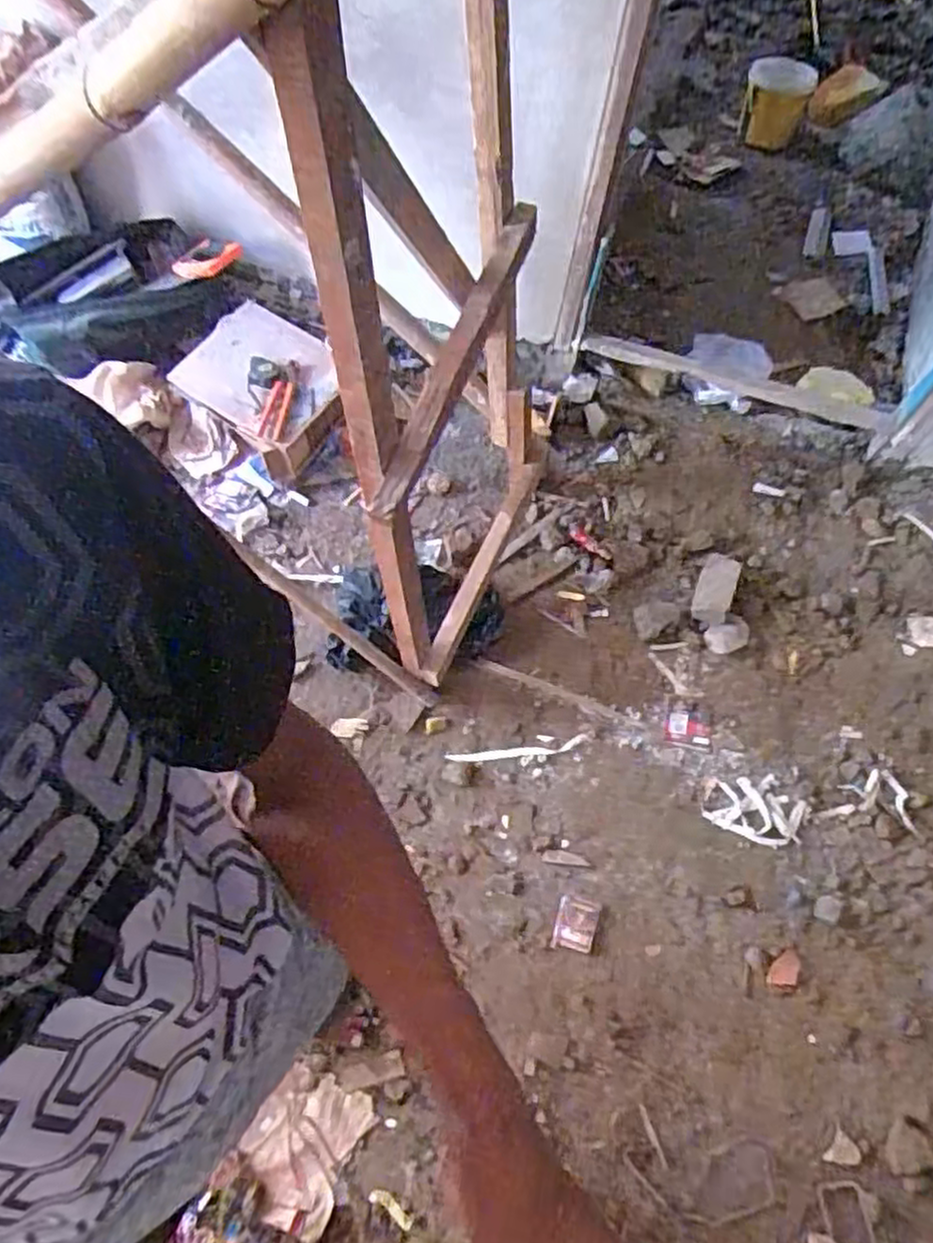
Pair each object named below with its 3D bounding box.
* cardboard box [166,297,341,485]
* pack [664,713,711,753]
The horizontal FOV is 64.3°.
[{"bbox_3d":[-0.476,-0.557,1.773,0.360,0.145,0.295,35,66,13],"label":"cardboard box"},{"bbox_3d":[0.458,0.230,1.529,0.092,0.008,0.070,12,66,7],"label":"pack"}]

